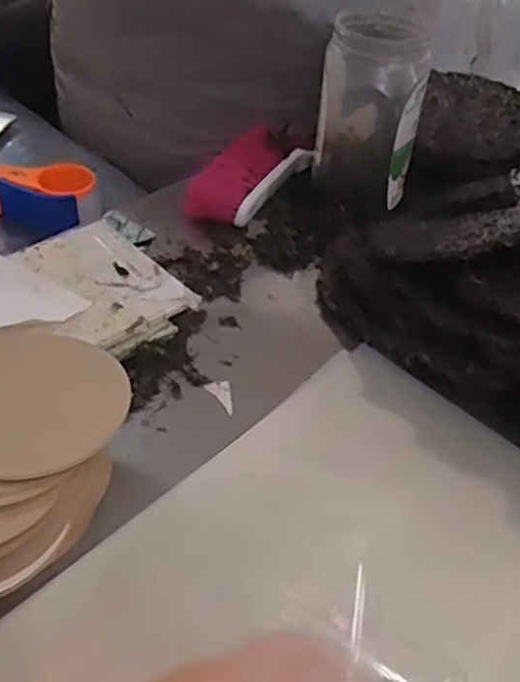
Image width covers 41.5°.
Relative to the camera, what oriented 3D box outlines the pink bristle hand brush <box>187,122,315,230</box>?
[{"bbox_3d":[-0.013,-0.209,0.858,0.080,0.056,0.194,23,46,18],"label":"pink bristle hand brush"}]

